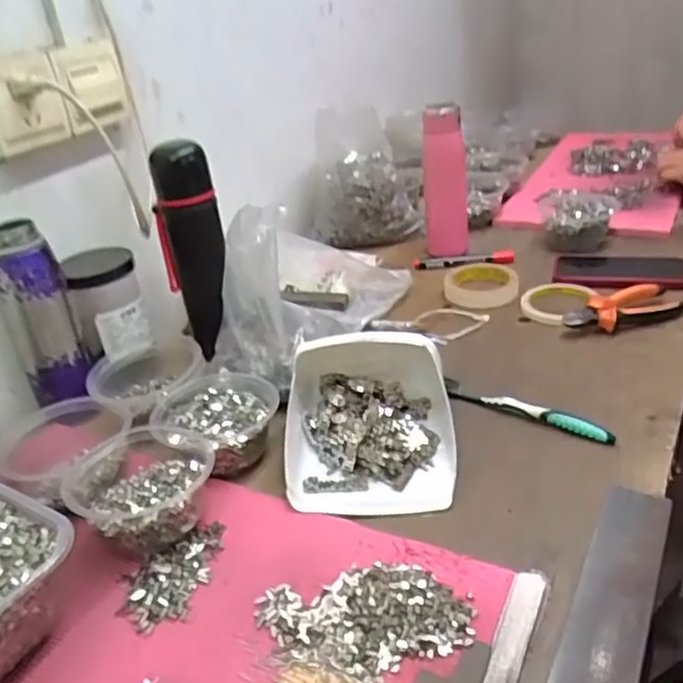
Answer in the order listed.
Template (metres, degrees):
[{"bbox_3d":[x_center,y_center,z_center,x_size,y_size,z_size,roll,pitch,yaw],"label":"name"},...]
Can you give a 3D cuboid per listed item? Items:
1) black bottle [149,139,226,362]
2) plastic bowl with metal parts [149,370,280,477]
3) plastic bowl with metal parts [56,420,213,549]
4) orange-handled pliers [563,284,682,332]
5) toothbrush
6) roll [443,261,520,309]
[{"bbox_3d":[-0.172,-0.101,0.788,0.071,0.259,0.061,-11,30,-9],"label":"black bottle"},{"bbox_3d":[-0.120,0.078,0.648,0.119,0.047,0.111,-19,32,-21],"label":"plastic bowl with metal parts"},{"bbox_3d":[-0.169,0.121,0.564,0.116,0.061,0.124,-5,30,3],"label":"plastic bowl with metal parts"},{"bbox_3d":[0.331,-0.036,0.788,0.141,0.028,0.056,-12,30,-10],"label":"orange-handled pliers"},{"bbox_3d":[0.178,0.065,0.654,0.175,0.021,0.015,17,37,35],"label":"toothbrush"},{"bbox_3d":[0.189,-0.081,0.906,0.096,0.018,0.113,-2,30,7],"label":"roll"}]

